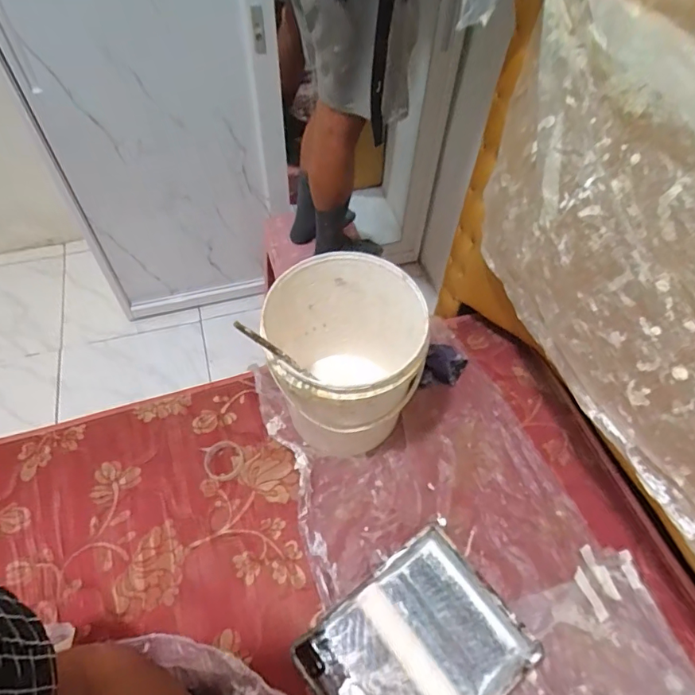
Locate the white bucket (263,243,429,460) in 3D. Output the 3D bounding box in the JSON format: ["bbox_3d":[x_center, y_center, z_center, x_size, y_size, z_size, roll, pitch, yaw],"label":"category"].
[{"bbox_3d":[-0.003,0.039,1.012,0.289,0.361,0.309,0,54,1],"label":"white bucket"}]

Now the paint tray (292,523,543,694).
[{"bbox_3d":[0.120,0.545,0.859,0.353,0.062,0.285,-32,59,-21],"label":"paint tray"}]

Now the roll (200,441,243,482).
[{"bbox_3d":[-0.277,0.255,1.082,0.086,0.019,0.088,0,54,1],"label":"roll"}]

